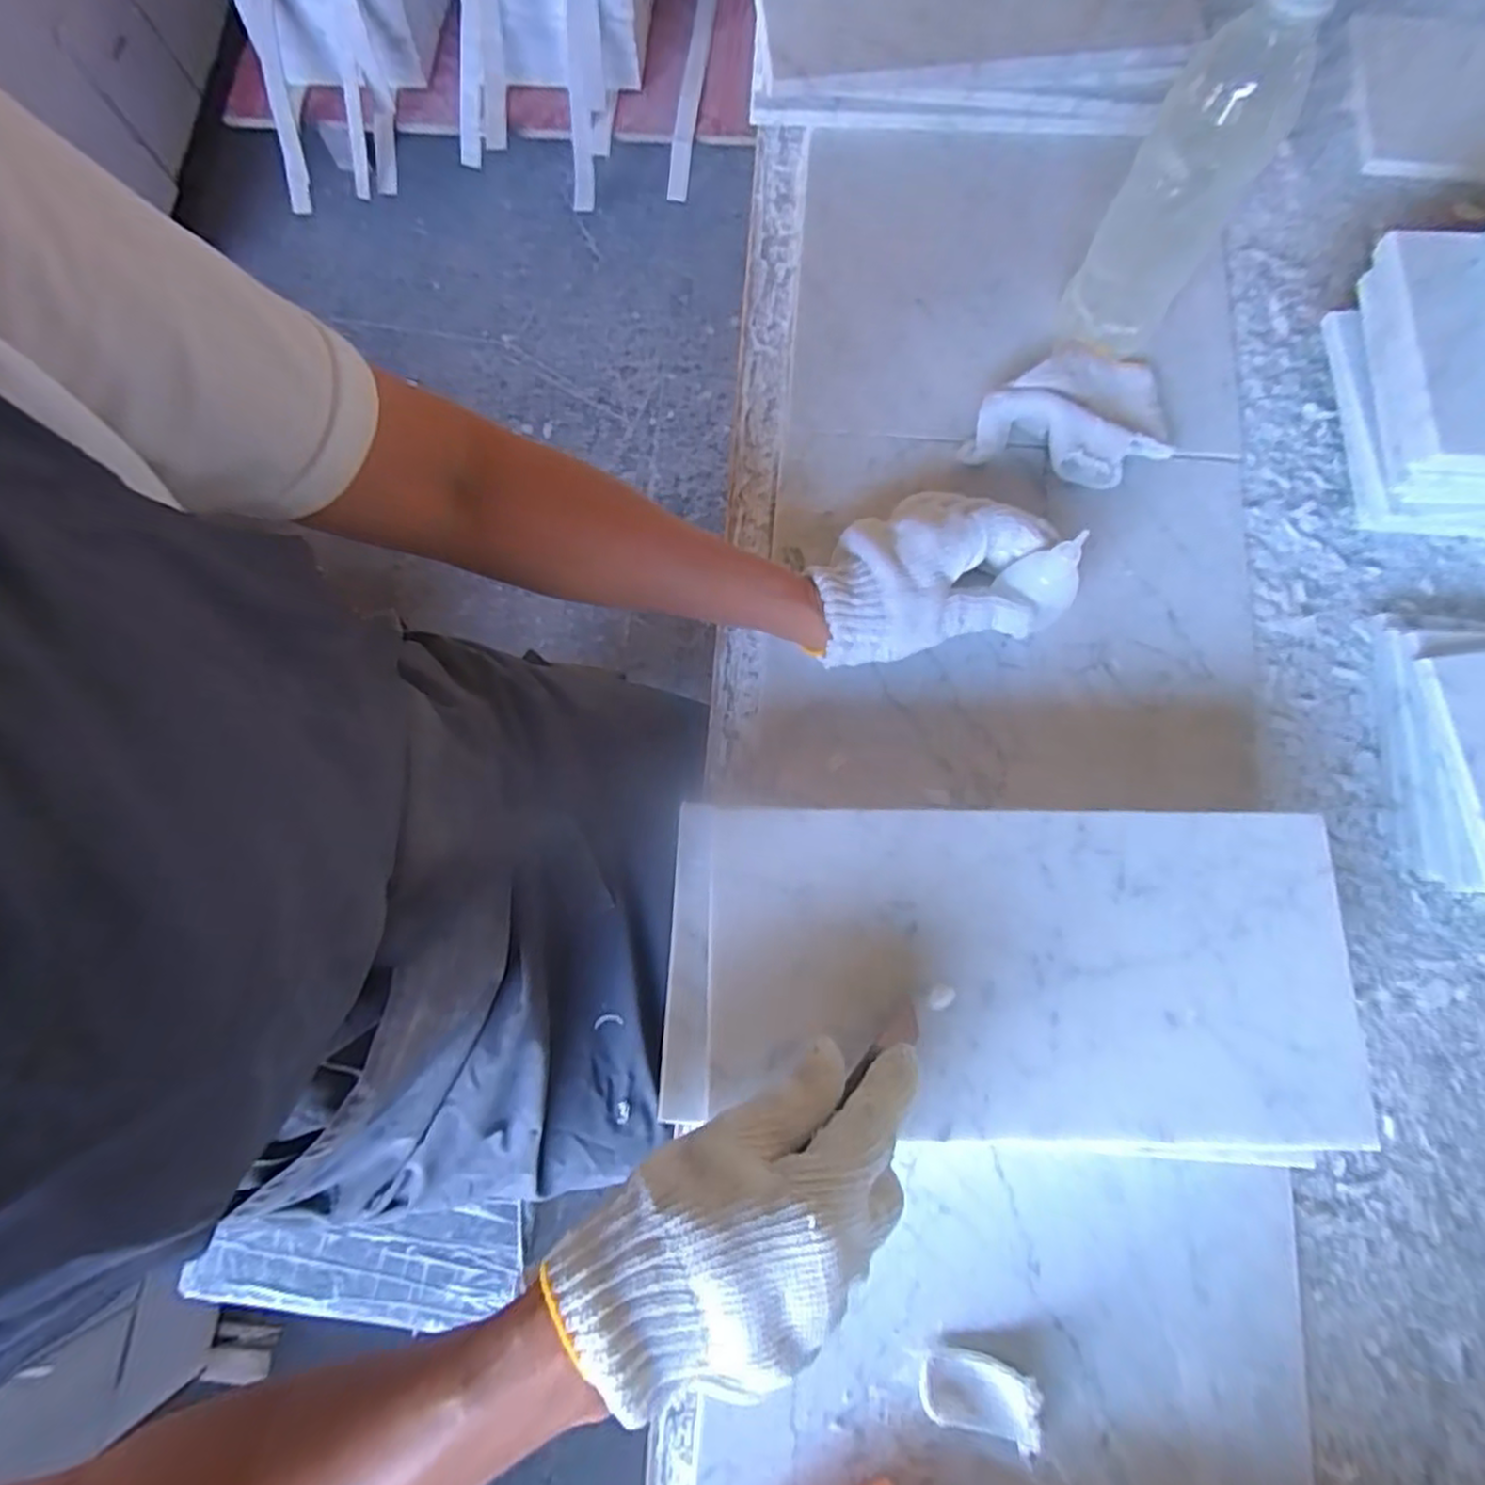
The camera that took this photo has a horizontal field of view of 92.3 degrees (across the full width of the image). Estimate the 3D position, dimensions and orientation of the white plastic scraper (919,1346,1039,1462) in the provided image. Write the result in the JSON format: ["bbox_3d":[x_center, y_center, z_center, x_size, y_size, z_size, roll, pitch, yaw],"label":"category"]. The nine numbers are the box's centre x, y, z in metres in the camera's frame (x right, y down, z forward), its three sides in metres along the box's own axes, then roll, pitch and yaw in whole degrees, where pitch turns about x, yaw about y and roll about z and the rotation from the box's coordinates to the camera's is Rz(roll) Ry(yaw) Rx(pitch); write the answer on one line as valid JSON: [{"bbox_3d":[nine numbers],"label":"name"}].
[{"bbox_3d":[0.117,0.323,0.351,0.058,0.019,0.033,15,77,2],"label":"white plastic scraper"}]

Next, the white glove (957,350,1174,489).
[{"bbox_3d":[0.216,-0.220,0.470,0.130,0.035,0.095,8,77,1],"label":"white glove"}]

